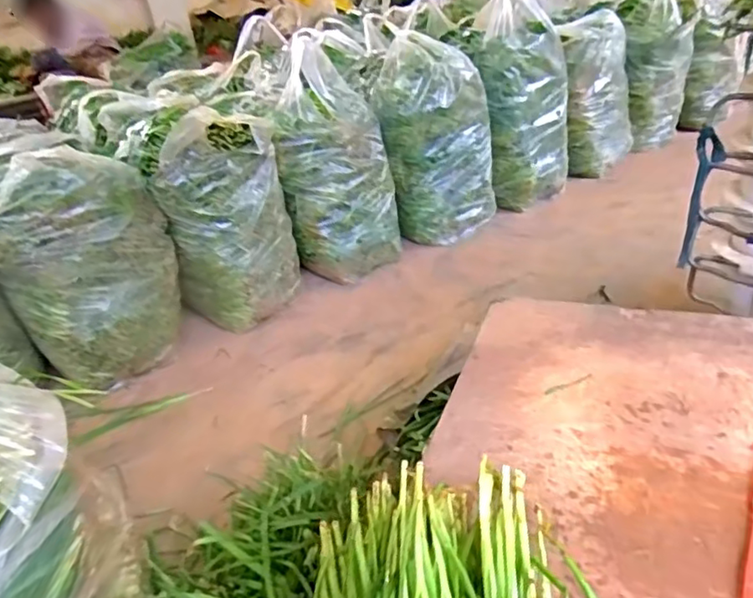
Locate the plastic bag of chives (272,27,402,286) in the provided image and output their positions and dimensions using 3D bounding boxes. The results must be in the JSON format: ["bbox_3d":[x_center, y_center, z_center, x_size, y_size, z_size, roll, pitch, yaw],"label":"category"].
[{"bbox_3d":[-0.098,-0.348,1.594,0.278,0.577,0.233,-5,30,4],"label":"plastic bag of chives"}]

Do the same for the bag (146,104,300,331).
[{"bbox_3d":[-0.362,-0.191,1.429,0.223,0.483,0.253,6,32,22],"label":"bag"}]

